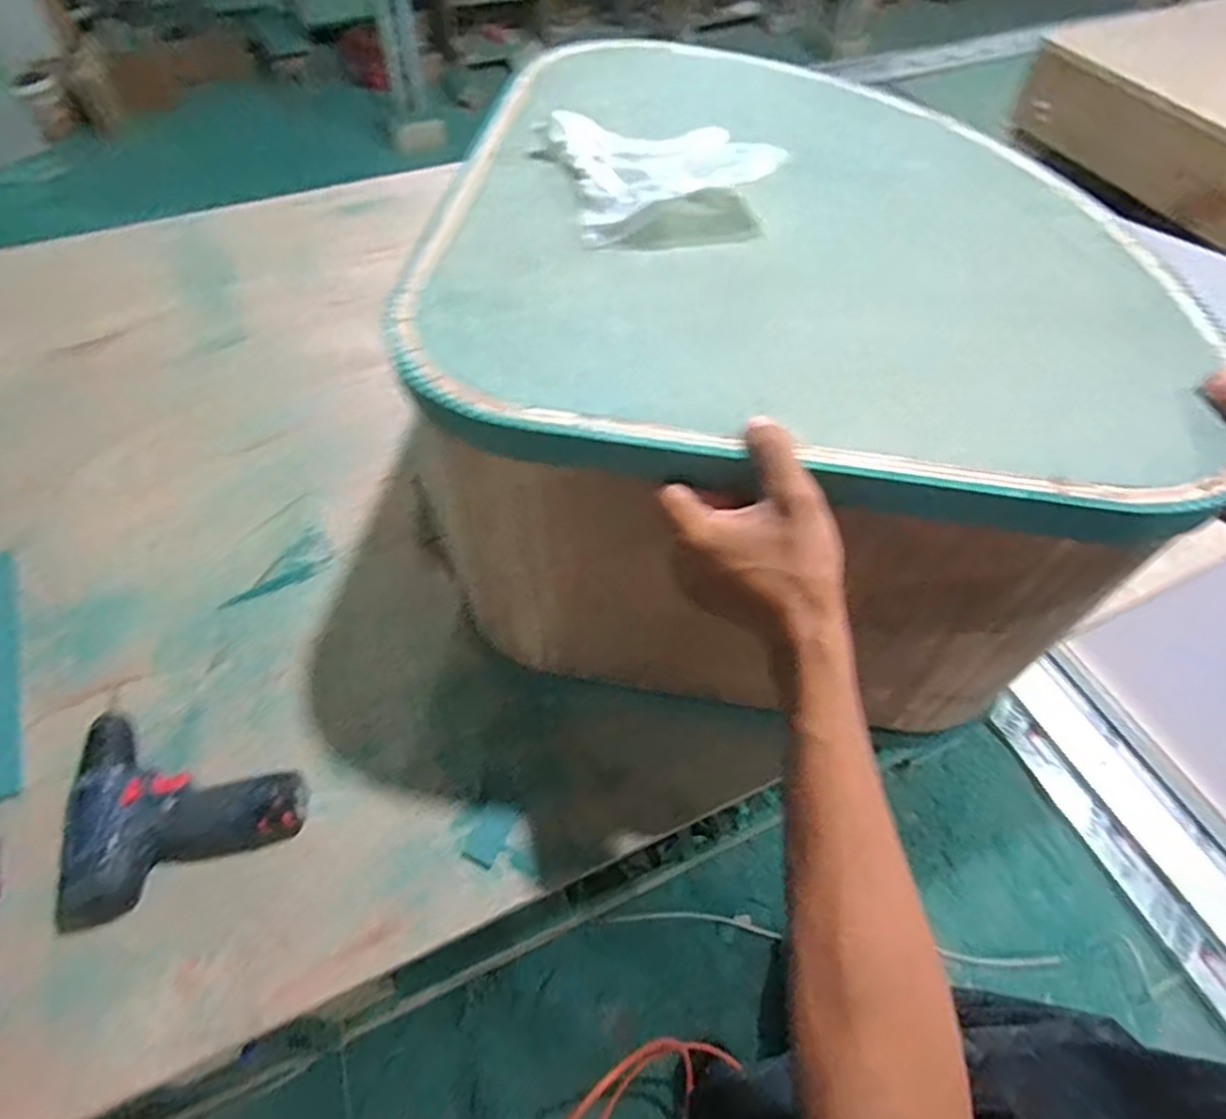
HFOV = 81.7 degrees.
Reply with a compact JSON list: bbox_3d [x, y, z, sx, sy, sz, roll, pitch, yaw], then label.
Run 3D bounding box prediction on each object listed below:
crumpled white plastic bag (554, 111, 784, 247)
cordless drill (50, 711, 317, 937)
[{"bbox_3d":[0.033,-0.311,0.554,0.148,0.040,0.155,-15,57,-12],"label":"crumpled white plastic bag"},{"bbox_3d":[-0.389,0.200,0.631,0.203,0.055,0.170,-19,58,-15],"label":"cordless drill"}]

